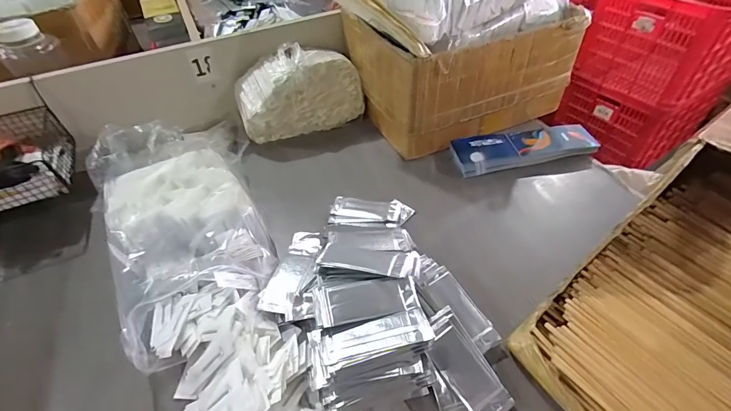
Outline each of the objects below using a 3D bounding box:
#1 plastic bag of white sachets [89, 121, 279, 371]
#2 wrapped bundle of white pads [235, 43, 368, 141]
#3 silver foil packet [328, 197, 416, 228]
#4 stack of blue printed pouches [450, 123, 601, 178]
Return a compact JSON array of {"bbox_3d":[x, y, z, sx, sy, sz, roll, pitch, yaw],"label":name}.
[{"bbox_3d":[-0.302,0.006,0.624,0.257,0.113,0.484,-22,49,-17],"label":"plastic bag of white sachets"},{"bbox_3d":[-0.146,-0.247,0.820,0.261,0.152,0.100,-17,48,-13],"label":"wrapped bundle of white pads"},{"bbox_3d":[0.010,0.011,0.666,0.141,0.010,0.065,6,47,8],"label":"silver foil packet"},{"bbox_3d":[0.315,-0.115,0.746,0.278,0.030,0.079,-9,47,-5],"label":"stack of blue printed pouches"}]

